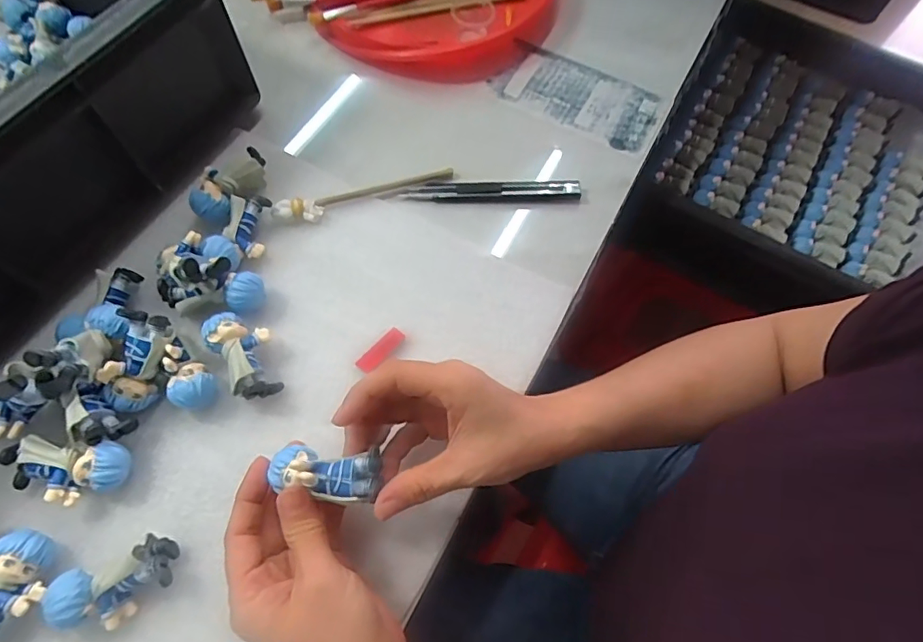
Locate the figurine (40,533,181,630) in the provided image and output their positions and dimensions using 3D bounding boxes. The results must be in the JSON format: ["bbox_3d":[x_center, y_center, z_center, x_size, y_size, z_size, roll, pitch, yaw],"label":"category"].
[{"bbox_3d":[-0.186,0.143,0.285,0.060,0.029,0.034,-27,70,-13],"label":"figurine"}]

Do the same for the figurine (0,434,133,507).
[{"bbox_3d":[-0.229,0.088,0.306,0.065,0.029,0.034,5,66,0],"label":"figurine"}]

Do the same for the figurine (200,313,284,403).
[{"bbox_3d":[-0.139,0.022,0.342,0.034,0.029,0.061,-33,71,-15],"label":"figurine"}]

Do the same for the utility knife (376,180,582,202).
[{"bbox_3d":[0.017,-0.104,0.413,0.150,0.008,0.017,0,66,-2],"label":"utility knife"}]

